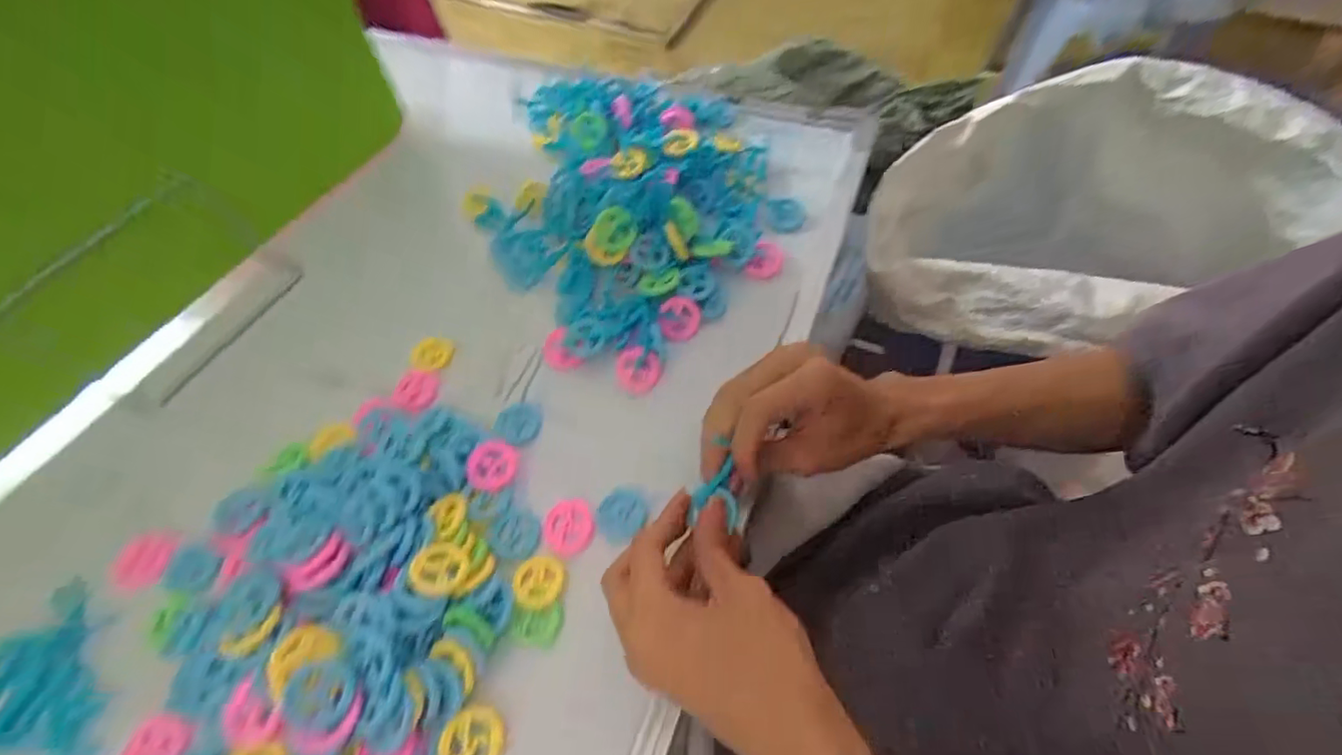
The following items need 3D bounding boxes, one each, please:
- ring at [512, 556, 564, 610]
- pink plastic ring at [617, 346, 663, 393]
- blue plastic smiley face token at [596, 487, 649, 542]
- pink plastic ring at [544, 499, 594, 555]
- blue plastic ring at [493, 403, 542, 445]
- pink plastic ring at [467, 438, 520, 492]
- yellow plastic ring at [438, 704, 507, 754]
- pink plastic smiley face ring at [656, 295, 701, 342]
[{"bbox_3d":[-0.075,0.115,0.318,0.027,0.008,0.029,-1,58,2],"label":"ring"},{"bbox_3d":[-0.023,-0.006,0.397,0.031,0.004,0.031,1,77,-5],"label":"pink plastic ring"},{"bbox_3d":[-0.031,0.083,0.343,0.028,0.006,0.031,31,65,20],"label":"blue plastic smiley face token"},{"bbox_3d":[-0.062,0.088,0.336,0.031,0.006,0.030,-1,58,2],"label":"pink plastic ring"},{"bbox_3d":[-0.101,0.031,0.375,0.026,0.010,0.027,-1,58,2],"label":"blue plastic ring"},{"bbox_3d":[-0.113,0.054,0.357,0.030,0.007,0.036,5,59,5],"label":"pink plastic ring"},{"bbox_3d":[-0.098,0.179,0.276,0.029,0.005,0.030,-1,58,2],"label":"yellow plastic ring"},{"bbox_3d":[0.006,-0.042,0.404,0.029,0.004,0.032,5,85,-9],"label":"pink plastic smiley face ring"}]

